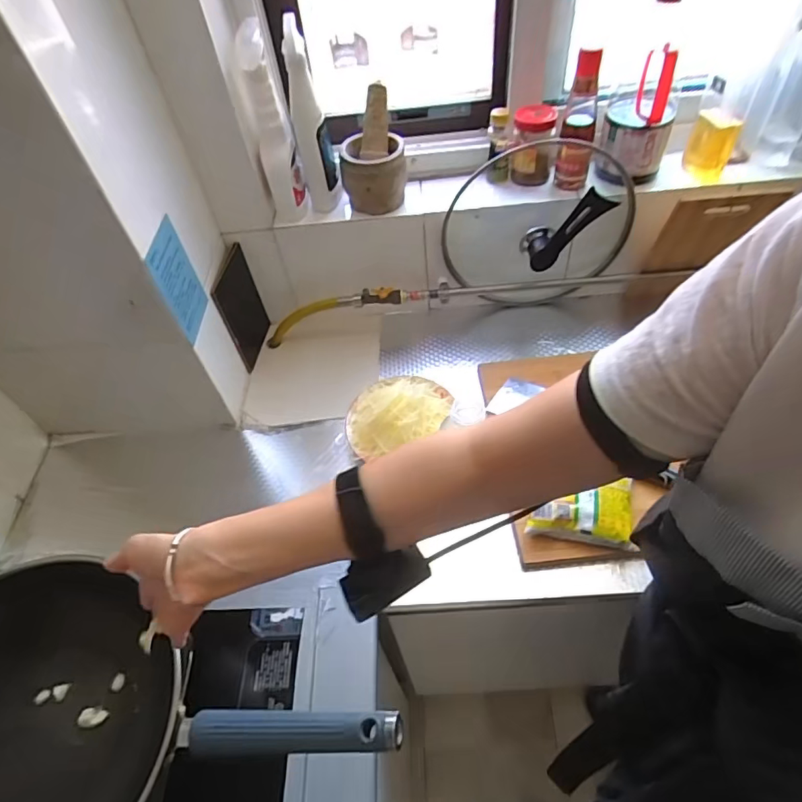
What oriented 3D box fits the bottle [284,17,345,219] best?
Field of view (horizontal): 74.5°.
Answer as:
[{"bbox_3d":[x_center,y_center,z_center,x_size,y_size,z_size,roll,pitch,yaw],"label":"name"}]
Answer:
[{"bbox_3d":[-0.128,-0.404,0.778,0.055,0.264,0.064,-12,52,-3],"label":"bottle"}]

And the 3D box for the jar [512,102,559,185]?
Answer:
[{"bbox_3d":[0.212,-0.408,0.846,0.060,0.112,0.068,9,54,13],"label":"jar"}]

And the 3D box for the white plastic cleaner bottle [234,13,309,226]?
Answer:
[{"bbox_3d":[-0.188,-0.387,0.770,0.052,0.262,0.053,-12,52,-3],"label":"white plastic cleaner bottle"}]

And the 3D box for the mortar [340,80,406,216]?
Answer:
[{"bbox_3d":[-0.044,-0.381,0.816,0.096,0.154,0.103,-6,52,1],"label":"mortar"}]

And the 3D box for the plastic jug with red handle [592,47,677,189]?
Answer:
[{"bbox_3d":[0.357,-0.427,0.794,0.097,0.173,0.097,12,54,15],"label":"plastic jug with red handle"}]

